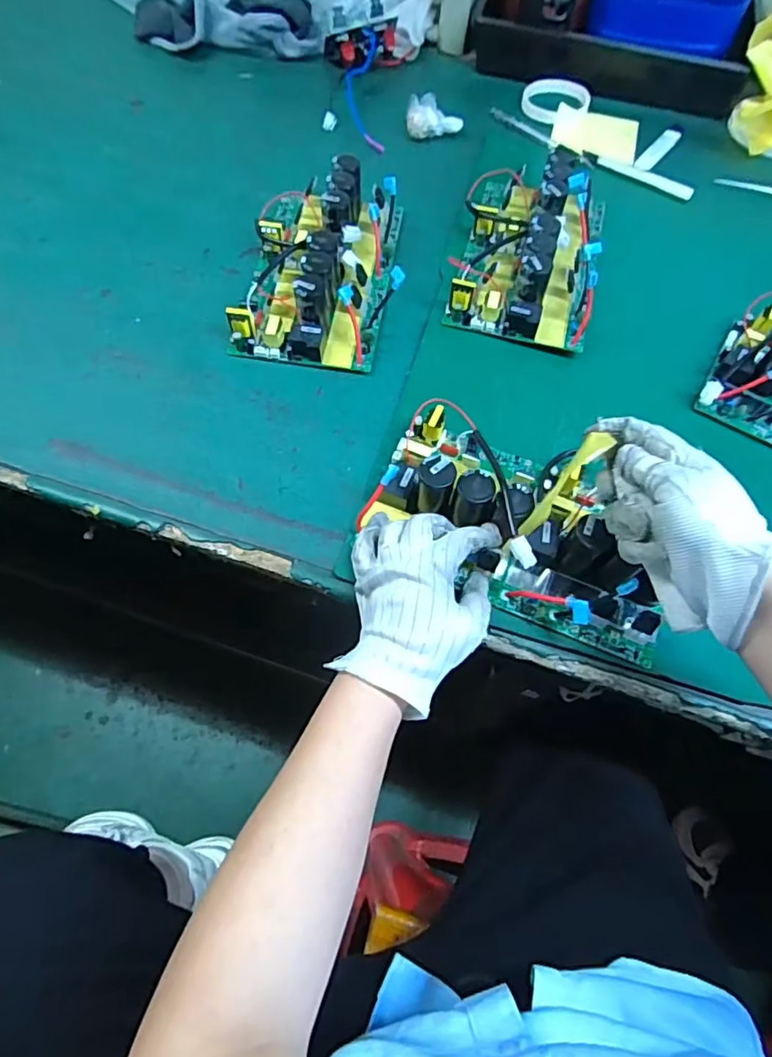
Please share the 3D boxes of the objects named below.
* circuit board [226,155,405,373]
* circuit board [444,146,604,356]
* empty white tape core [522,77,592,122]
[{"bbox_3d":[-0.065,-0.270,0.549,0.138,0.056,0.230,6,65,0],"label":"circuit board"},{"bbox_3d":[0.151,-0.300,0.572,0.146,0.060,0.244,14,65,4],"label":"circuit board"},{"bbox_3d":[0.223,-0.572,0.733,0.092,0.011,0.092,1,65,-2],"label":"empty white tape core"}]

